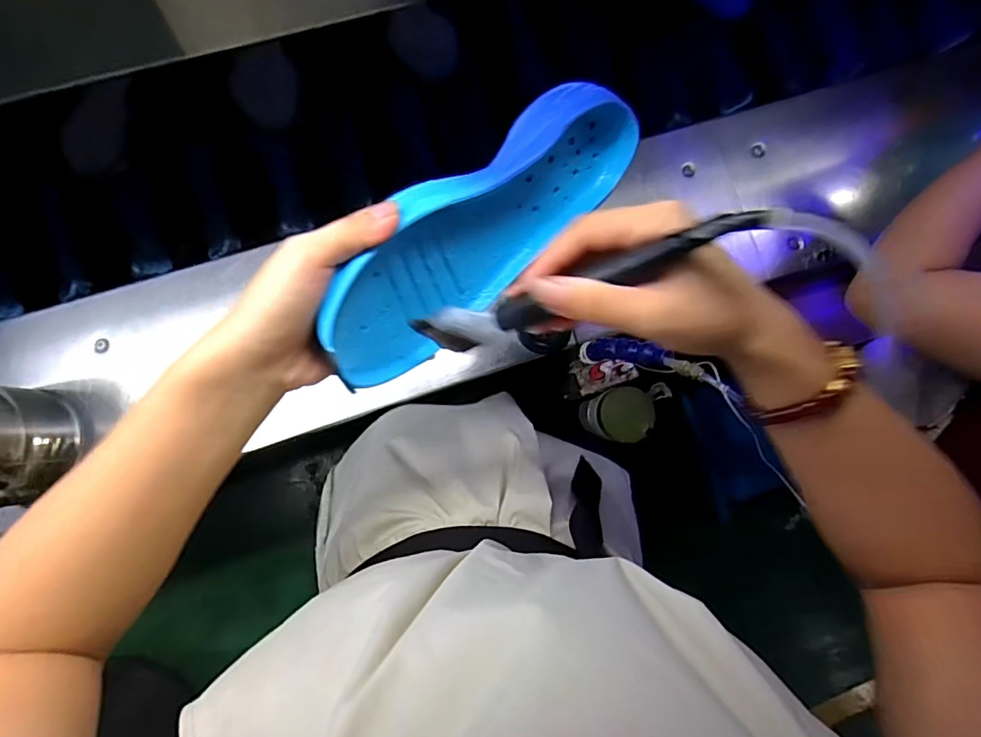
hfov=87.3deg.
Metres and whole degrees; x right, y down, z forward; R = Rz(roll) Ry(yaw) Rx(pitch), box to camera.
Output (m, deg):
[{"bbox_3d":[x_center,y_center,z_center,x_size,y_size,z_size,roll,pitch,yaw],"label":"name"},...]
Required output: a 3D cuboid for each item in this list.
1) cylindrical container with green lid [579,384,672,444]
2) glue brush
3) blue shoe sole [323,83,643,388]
[{"bbox_3d":[0.193,0.066,0.741,0.120,0.100,0.077,-6,85,-7],"label":"cylindrical container with green lid"},{"bbox_3d":[0.036,-0.040,0.247,0.173,0.025,0.021,-19,85,33],"label":"glue brush"},{"bbox_3d":[0.000,-0.085,0.328,0.033,0.098,0.253,30,61,34],"label":"blue shoe sole"}]

